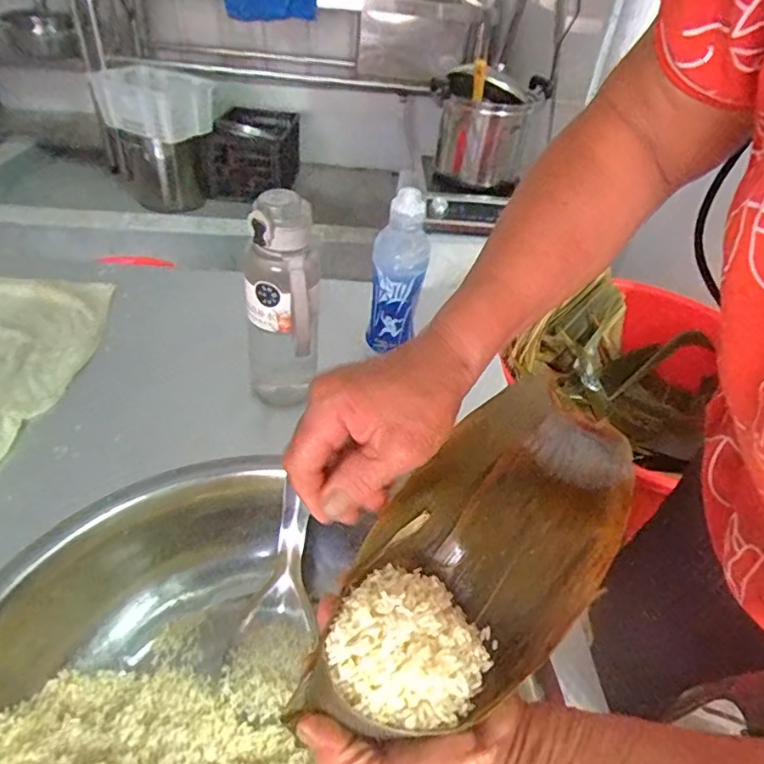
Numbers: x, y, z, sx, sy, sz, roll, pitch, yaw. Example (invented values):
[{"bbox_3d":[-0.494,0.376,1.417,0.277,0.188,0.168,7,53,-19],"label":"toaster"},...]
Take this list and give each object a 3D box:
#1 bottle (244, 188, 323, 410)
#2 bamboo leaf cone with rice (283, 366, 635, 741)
[{"bbox_3d":[-0.107,-0.076,0.587,0.082,0.245,0.081,-5,42,-11],"label":"bottle"},{"bbox_3d":[0.057,0.091,0.287,0.099,0.063,0.217,34,49,29],"label":"bamboo leaf cone with rice"}]

